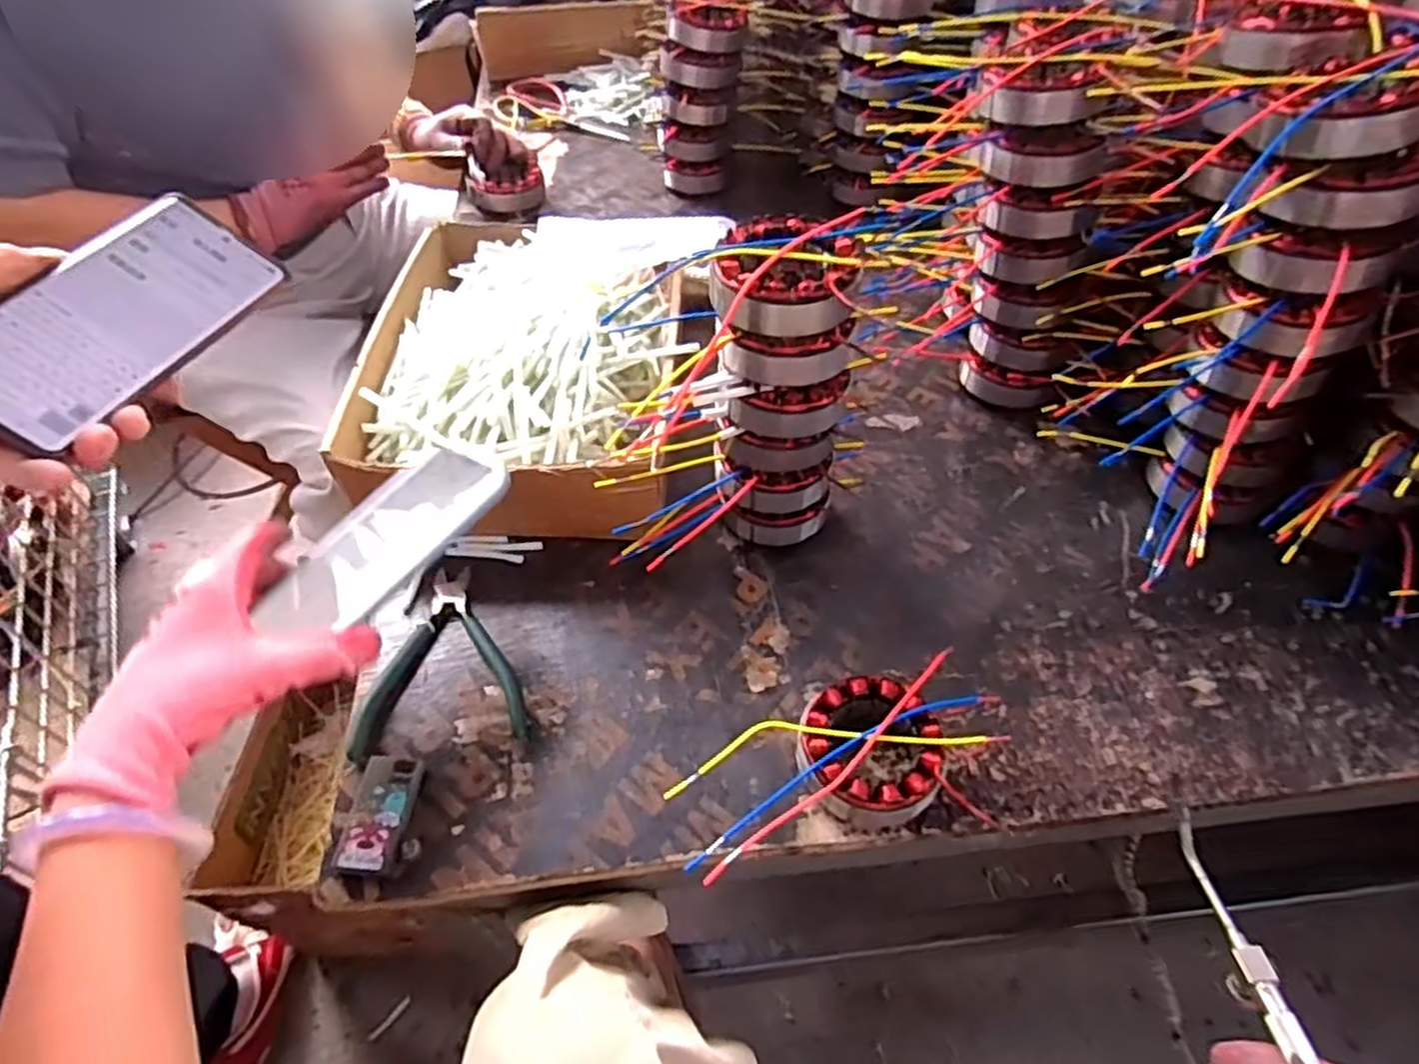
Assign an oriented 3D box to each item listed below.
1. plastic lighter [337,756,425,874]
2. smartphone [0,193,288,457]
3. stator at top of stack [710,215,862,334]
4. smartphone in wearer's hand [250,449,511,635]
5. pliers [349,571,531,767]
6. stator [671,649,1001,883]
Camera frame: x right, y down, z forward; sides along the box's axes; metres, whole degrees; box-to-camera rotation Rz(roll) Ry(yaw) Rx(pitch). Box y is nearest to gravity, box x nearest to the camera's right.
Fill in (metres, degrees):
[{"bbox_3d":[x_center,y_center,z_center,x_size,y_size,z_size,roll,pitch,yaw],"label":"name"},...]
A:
[{"bbox_3d":[-0.199,0.169,0.477,0.035,0.007,0.068,0,51,2],"label":"plastic lighter"},{"bbox_3d":[-0.302,-0.110,0.404,0.071,0.005,0.157,34,55,-10],"label":"smartphone"},{"bbox_3d":[0.045,-0.152,0.464,0.082,0.042,0.078,3,51,4],"label":"stator at top of stack"},{"bbox_3d":[-0.194,0.003,0.466,0.084,0.012,0.142,25,60,34],"label":"smartphone in wearer's hand"},{"bbox_3d":[-0.184,0.084,0.548,0.108,0.015,0.140,-8,51,-5],"label":"pliers"},{"bbox_3d":[0.083,0.141,0.484,0.216,0.041,0.092,-11,51,-7],"label":"stator"}]

